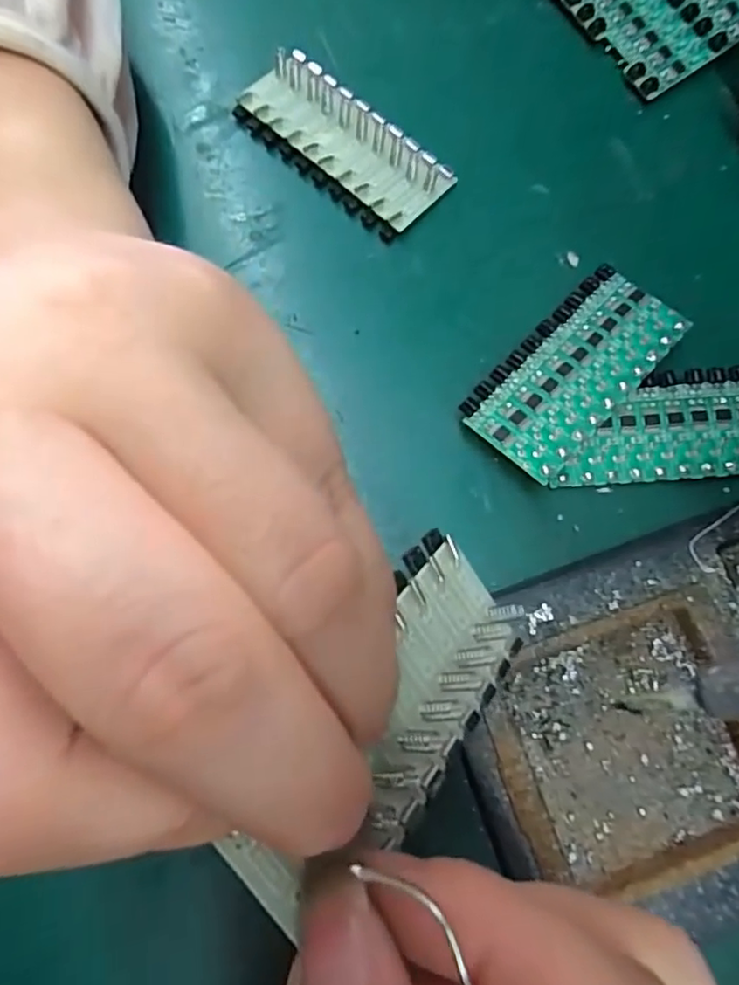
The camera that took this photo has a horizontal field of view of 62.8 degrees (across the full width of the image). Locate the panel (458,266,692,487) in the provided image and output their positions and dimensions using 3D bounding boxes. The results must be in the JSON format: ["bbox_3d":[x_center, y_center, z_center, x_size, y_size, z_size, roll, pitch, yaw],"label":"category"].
[{"bbox_3d":[0.067,-0.040,0.199,0.037,0.012,0.078,44,81,8],"label":"panel"}]

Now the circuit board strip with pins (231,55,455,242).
[{"bbox_3d":[-0.009,-0.127,0.222,0.077,0.011,0.035,42,80,8],"label":"circuit board strip with pins"}]

